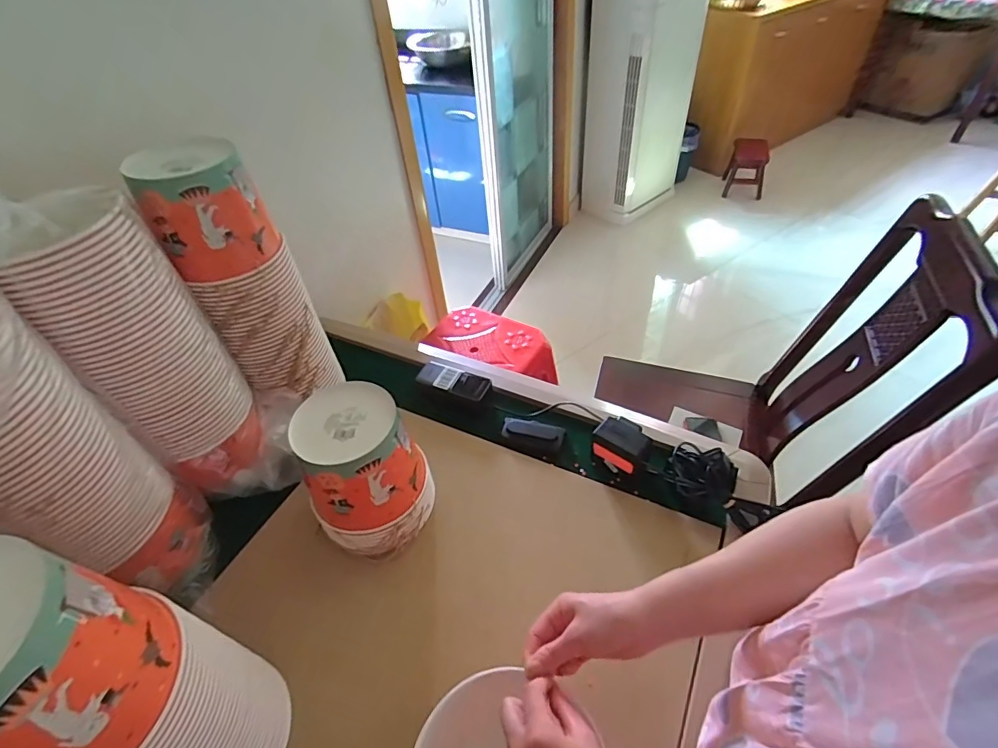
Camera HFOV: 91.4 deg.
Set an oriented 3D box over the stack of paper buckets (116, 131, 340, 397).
[{"bbox_3d":[-0.366,-0.132,0.725,0.140,0.372,0.132,-23,47,-16],"label":"stack of paper buckets"}]

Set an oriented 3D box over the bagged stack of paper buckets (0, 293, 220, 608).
[{"bbox_3d":[-0.475,0.103,0.506,0.183,0.415,0.168,24,52,26],"label":"bagged stack of paper buckets"}]

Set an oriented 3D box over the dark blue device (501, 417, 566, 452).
[{"bbox_3d":[0.056,0.093,0.786,0.096,0.019,0.040,11,47,16],"label":"dark blue device"}]

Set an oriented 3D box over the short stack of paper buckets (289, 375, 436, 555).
[{"bbox_3d":[-0.176,0.126,0.648,0.147,0.190,0.138,-21,47,-15],"label":"short stack of paper buckets"}]

